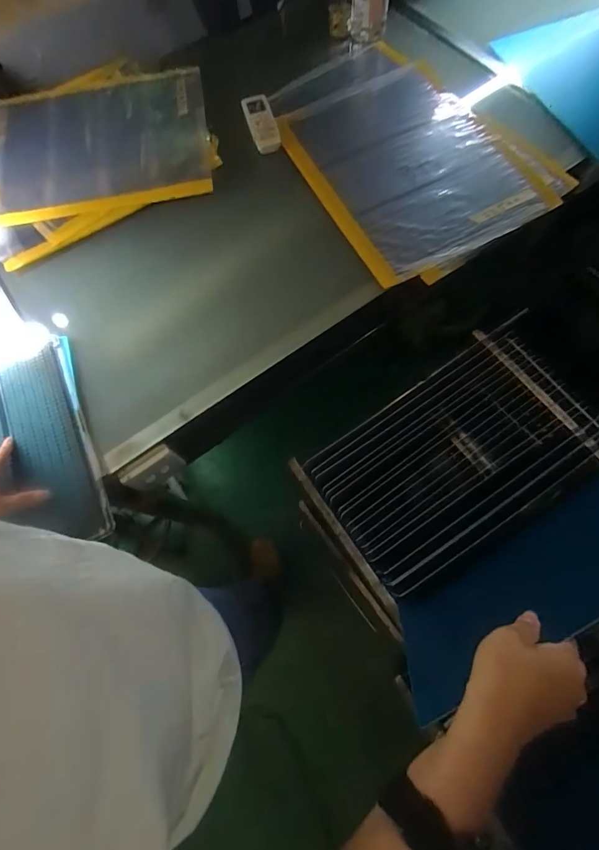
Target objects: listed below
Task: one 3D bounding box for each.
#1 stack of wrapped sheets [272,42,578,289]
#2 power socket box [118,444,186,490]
[{"bbox_3d":[0.194,-0.544,0.765,0.398,0.019,0.567,-31,75,-8],"label":"stack of wrapped sheets"},{"bbox_3d":[-0.241,0.075,0.662,0.085,0.098,0.024,-37,73,-10],"label":"power socket box"}]

